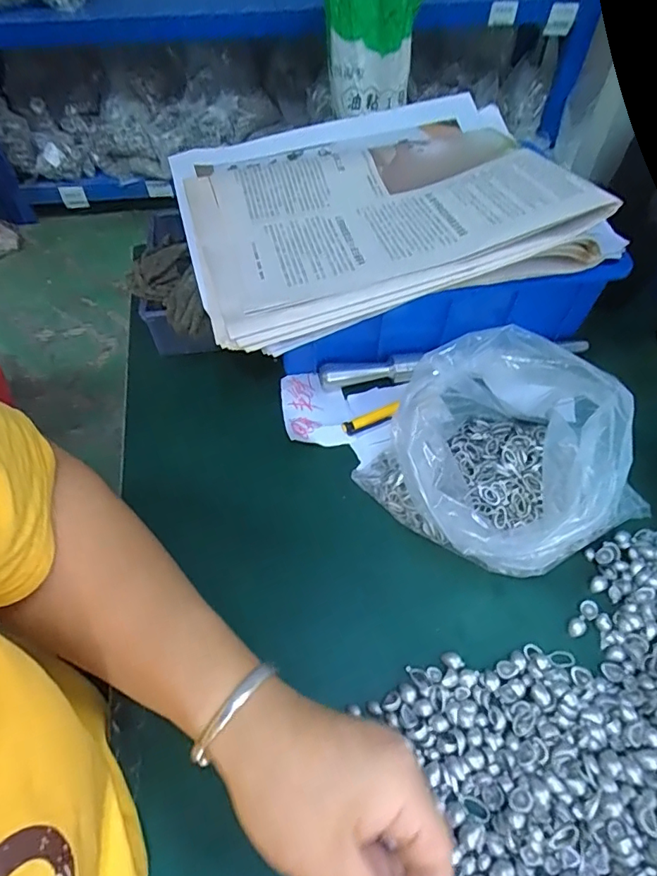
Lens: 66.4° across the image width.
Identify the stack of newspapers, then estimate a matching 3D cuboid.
[{"bbox_3d":[0.031,-0.207,0.410,0.304,0.049,0.275,-16,57,-10],"label":"stack of newspapers"}]

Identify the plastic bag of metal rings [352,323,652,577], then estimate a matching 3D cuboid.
[{"bbox_3d":[0.119,0.011,0.333,0.147,0.092,0.159,-34,62,-20],"label":"plastic bag of metal rings"}]

